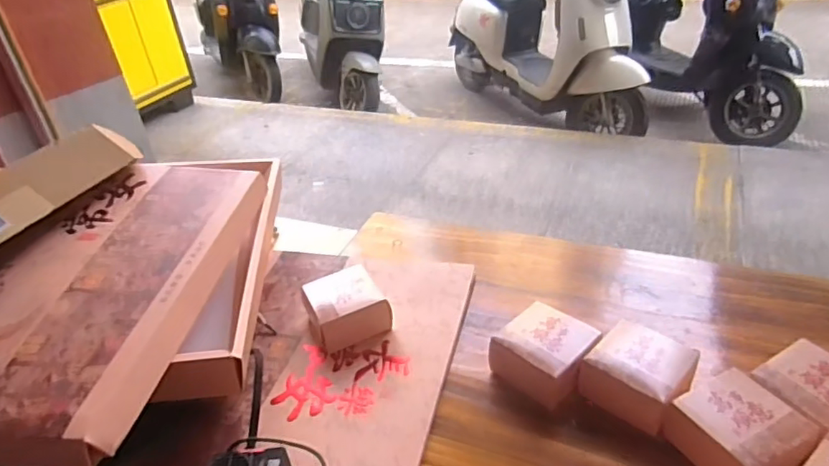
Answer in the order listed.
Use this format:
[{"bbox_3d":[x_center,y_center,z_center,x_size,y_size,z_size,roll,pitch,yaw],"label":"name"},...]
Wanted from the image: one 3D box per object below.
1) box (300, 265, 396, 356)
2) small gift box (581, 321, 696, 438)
[{"bbox_3d":[-0.085,0.091,0.702,0.095,0.057,0.084,-18,35,-16],"label":"box"},{"bbox_3d":[0.230,0.148,0.574,0.091,0.058,0.097,24,45,37],"label":"small gift box"}]

